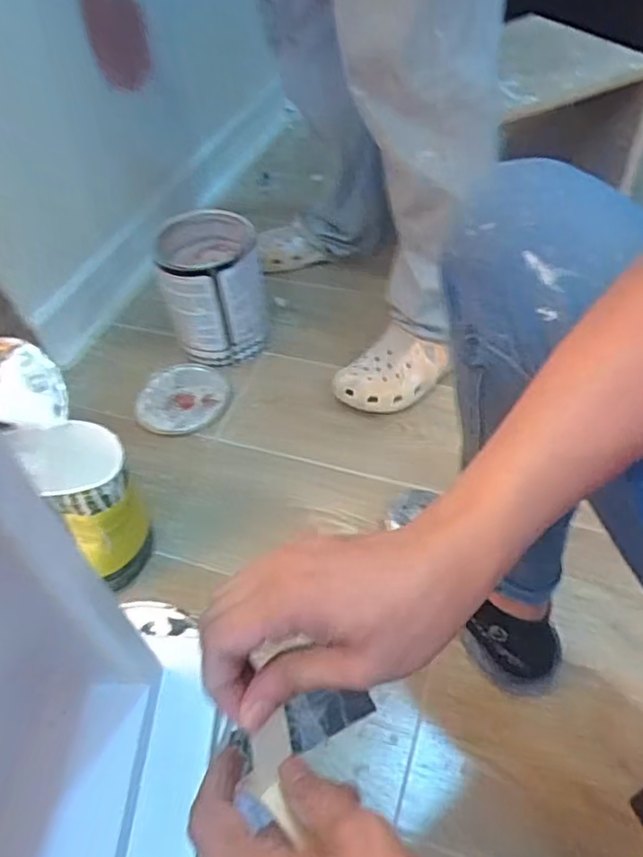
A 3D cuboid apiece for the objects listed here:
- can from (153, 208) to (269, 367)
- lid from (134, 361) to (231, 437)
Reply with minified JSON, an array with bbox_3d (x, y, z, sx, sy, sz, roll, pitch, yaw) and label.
[{"bbox_3d":[-0.174,-0.224,1.030,0.153,0.198,0.163,-11,49,-5],"label":"can"},{"bbox_3d":[-0.222,-0.049,1.008,0.146,0.013,0.142,4,49,8],"label":"lid"}]

